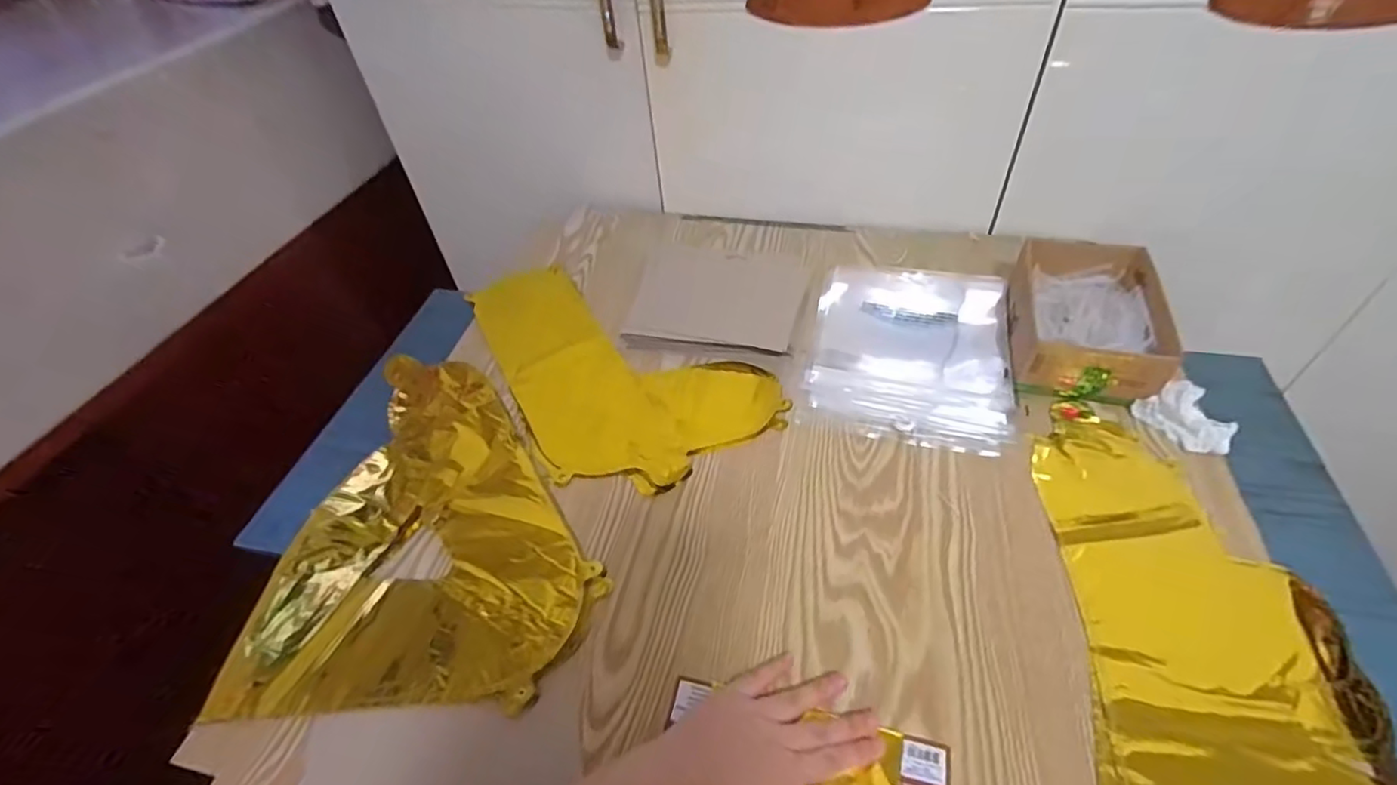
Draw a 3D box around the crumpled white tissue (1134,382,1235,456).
[{"bbox_3d":[0.450,0.025,0.559,0.059,0.030,0.068,-7,47,-2],"label":"crumpled white tissue"}]

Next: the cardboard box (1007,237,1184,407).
[{"bbox_3d":[0.401,-0.077,0.636,0.137,0.065,0.192,13,49,16],"label":"cardboard box"}]

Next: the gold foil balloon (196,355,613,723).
[{"bbox_3d":[-0.226,0.099,0.558,0.274,0.018,0.346,-3,47,2],"label":"gold foil balloon"}]

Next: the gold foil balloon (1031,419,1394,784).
[{"bbox_3d":[0.369,0.194,0.432,0.185,0.022,0.415,7,48,11],"label":"gold foil balloon"}]

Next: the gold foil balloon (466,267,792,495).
[{"bbox_3d":[-0.100,-0.046,0.689,0.230,0.006,0.377,-26,50,-18],"label":"gold foil balloon"}]

